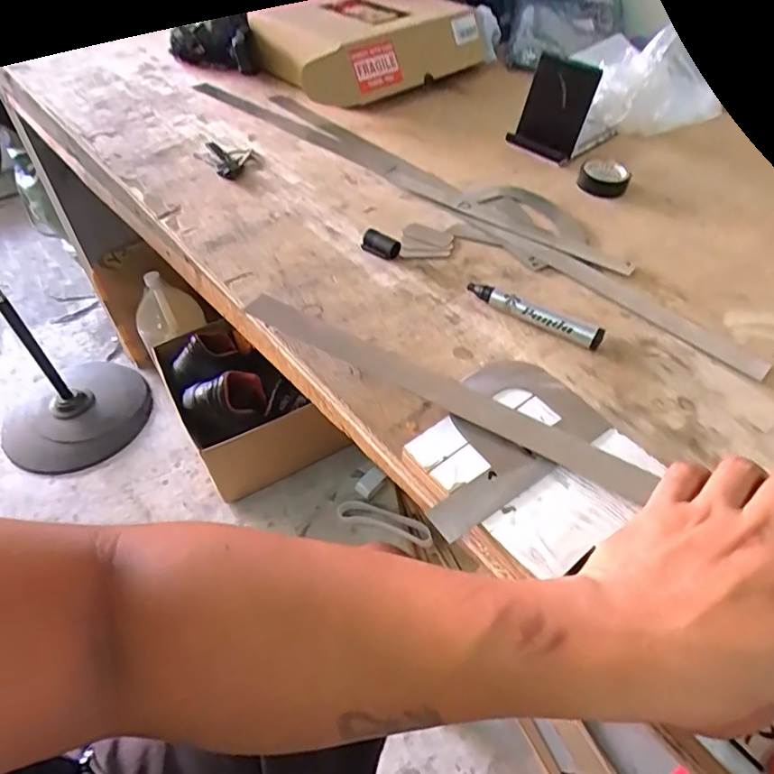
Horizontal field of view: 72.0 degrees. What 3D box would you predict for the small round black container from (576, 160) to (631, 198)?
[{"bbox_3d":[0.237,-0.228,0.579,0.052,0.015,0.053,0,50,0],"label":"small round black container"}]

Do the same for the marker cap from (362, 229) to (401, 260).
[{"bbox_3d":[-0.005,-0.133,0.496,0.039,0.015,0.018,29,56,22],"label":"marker cap"}]

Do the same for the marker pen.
[{"bbox_3d":[0.120,-0.060,0.438,0.115,0.019,0.015,26,55,20],"label":"marker pen"}]

